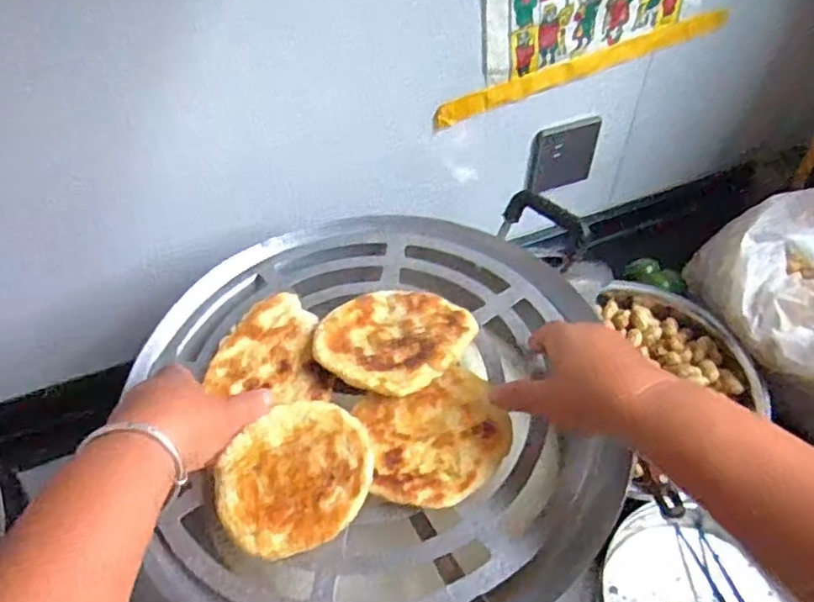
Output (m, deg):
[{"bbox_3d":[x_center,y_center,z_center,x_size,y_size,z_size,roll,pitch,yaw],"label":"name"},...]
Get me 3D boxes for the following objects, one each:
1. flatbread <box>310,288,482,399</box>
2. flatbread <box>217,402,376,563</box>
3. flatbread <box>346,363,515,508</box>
[{"bbox_3d":[-0.009,0.027,0.499,0.119,0.027,0.109,0,48,0],"label":"flatbread"},{"bbox_3d":[-0.074,0.116,0.421,0.092,0.005,0.103,30,63,20],"label":"flatbread"},{"bbox_3d":[0.021,0.096,0.443,0.099,0.008,0.093,-15,50,-13],"label":"flatbread"}]

